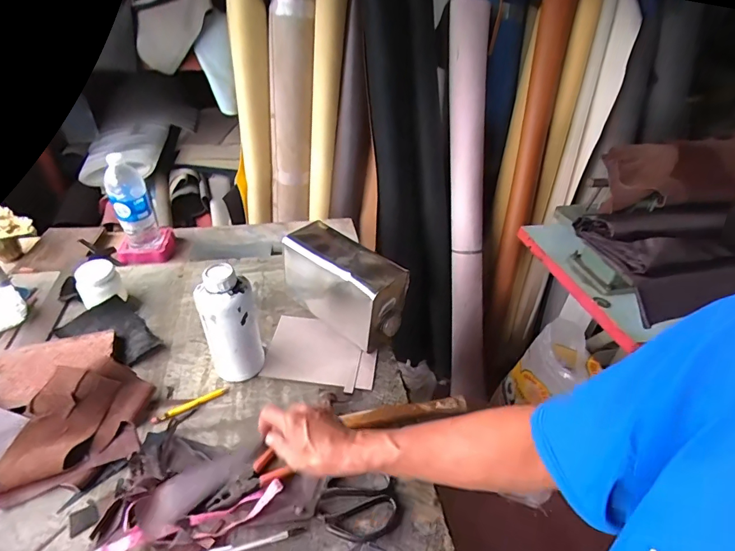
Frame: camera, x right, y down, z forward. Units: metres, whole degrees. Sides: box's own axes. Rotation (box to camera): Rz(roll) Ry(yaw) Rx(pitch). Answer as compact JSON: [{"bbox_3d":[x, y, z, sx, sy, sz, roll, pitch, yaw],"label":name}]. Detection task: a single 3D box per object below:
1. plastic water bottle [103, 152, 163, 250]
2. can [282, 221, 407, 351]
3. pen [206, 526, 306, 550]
[{"bbox_3d":[-0.545,-0.162,0.988,0.075,0.241,0.081,-15,40,-20],"label":"plastic water bottle"},{"bbox_3d":[-0.059,0.020,0.840,0.256,0.166,0.110,28,45,30],"label":"can"},{"bbox_3d":[-0.157,0.345,0.546,0.150,0.007,0.014,-9,39,-13],"label":"pen"}]

